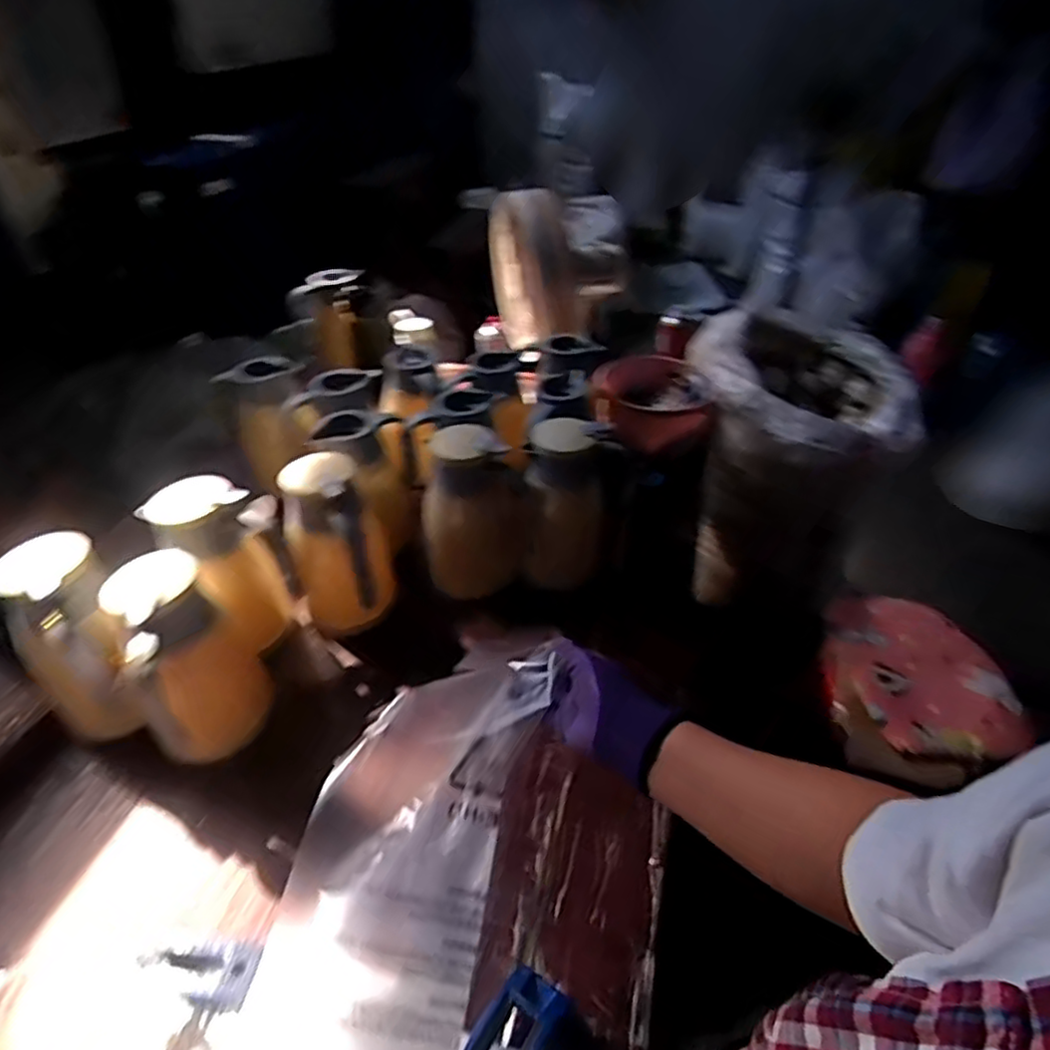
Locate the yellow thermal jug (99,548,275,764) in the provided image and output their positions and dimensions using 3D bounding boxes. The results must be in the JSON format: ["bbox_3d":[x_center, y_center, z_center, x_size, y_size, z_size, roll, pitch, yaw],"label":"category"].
[{"bbox_3d":[-0.390,0.156,0.781,0.128,0.239,0.152,-22,44,-23],"label":"yellow thermal jug"}]

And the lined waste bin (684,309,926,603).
[{"bbox_3d":[0.604,-0.140,1.612,0.433,0.569,0.440,7,41,10],"label":"lined waste bin"}]

